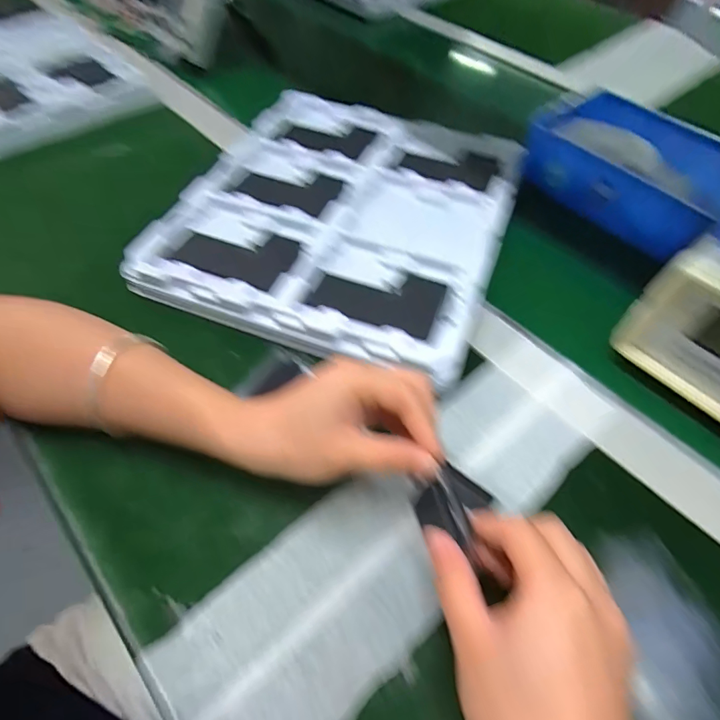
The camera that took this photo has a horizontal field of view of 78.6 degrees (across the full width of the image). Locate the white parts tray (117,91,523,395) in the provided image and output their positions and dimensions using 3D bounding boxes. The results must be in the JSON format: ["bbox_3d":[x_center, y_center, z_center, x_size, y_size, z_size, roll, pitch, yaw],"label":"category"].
[{"bbox_3d":[-0.011,-0.148,0.436,0.288,0.034,0.333,18,56,10],"label":"white parts tray"}]

